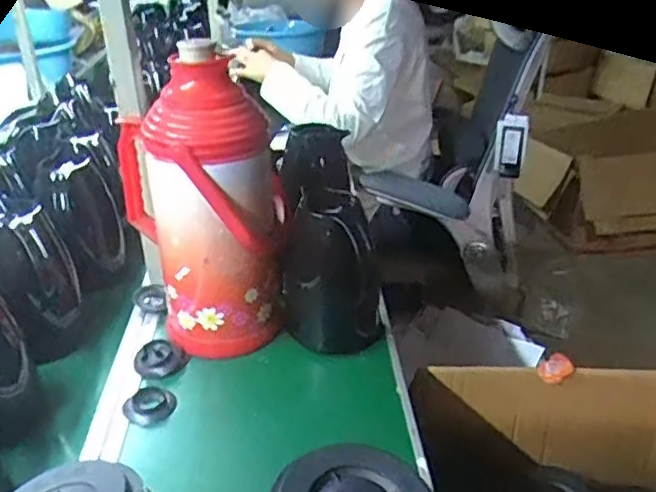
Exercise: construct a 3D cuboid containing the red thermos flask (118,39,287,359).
[{"bbox_3d":[-0.146,-0.049,0.791,0.193,0.347,0.148,-11,30,-15],"label":"red thermos flask"}]

